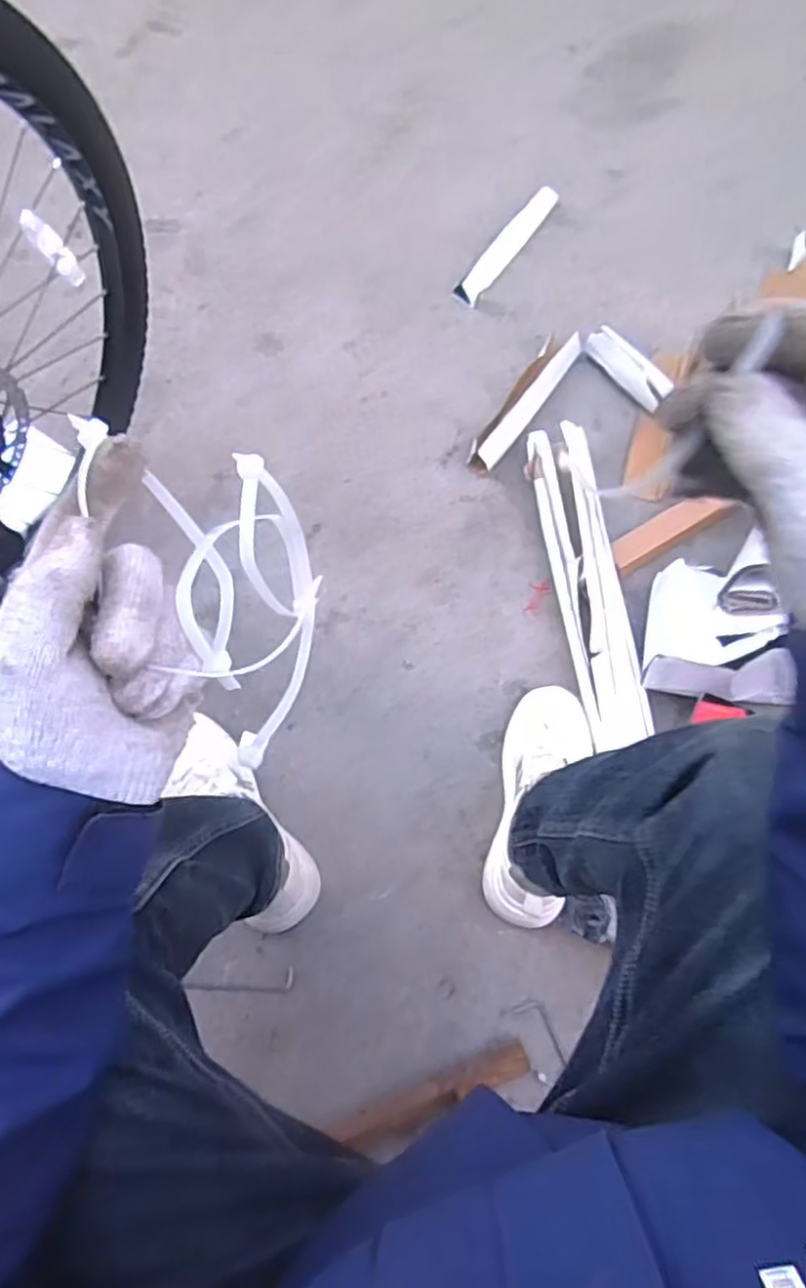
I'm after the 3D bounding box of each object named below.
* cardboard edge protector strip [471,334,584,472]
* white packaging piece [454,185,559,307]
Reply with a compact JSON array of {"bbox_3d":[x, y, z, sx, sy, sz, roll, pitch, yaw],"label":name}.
[{"bbox_3d":[0.186,-0.363,1.076,0.057,0.036,0.262,32,73,9],"label":"cardboard edge protector strip"},{"bbox_3d":[0.166,-0.646,1.172,0.040,0.027,0.259,34,74,9],"label":"white packaging piece"}]

